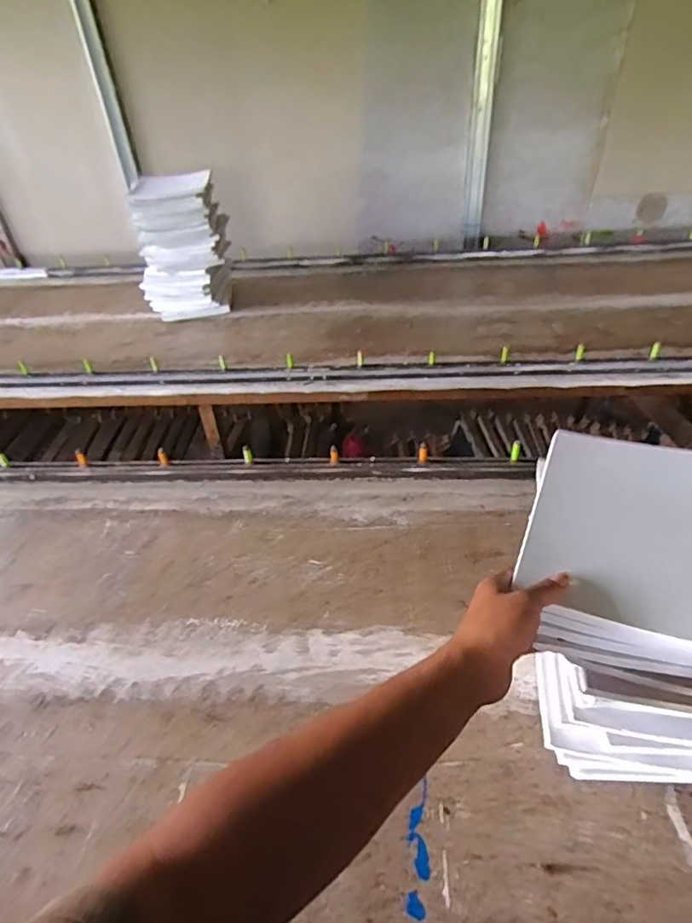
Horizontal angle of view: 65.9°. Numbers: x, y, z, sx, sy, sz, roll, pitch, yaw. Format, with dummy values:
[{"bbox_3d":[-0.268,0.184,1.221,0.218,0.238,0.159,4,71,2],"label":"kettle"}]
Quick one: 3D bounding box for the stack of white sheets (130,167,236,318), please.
[{"bbox_3d":[-0.521,-0.683,1.686,0.288,0.388,0.223,-8,41,-4],"label":"stack of white sheets"}]

